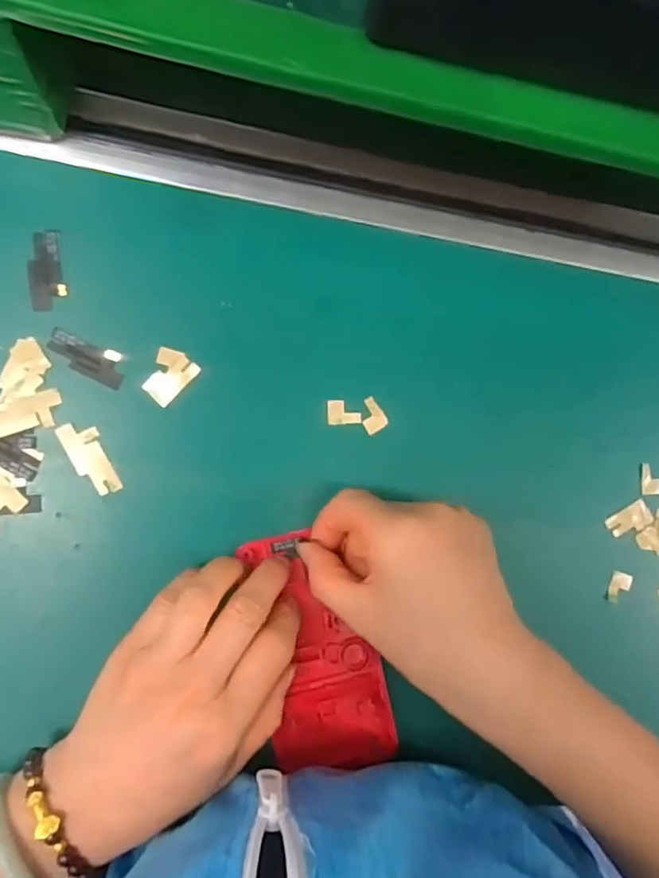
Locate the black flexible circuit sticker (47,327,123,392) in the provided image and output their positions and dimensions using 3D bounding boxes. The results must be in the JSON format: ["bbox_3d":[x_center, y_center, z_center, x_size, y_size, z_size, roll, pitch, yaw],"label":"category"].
[{"bbox_3d":[-0.122,-0.040,0.315,0.039,0.006,0.017,25,84,-8],"label":"black flexible circuit sticker"}]

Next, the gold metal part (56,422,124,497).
[{"bbox_3d":[-0.119,0.010,0.311,0.017,0.006,0.039,-24,92,-9],"label":"gold metal part"}]

